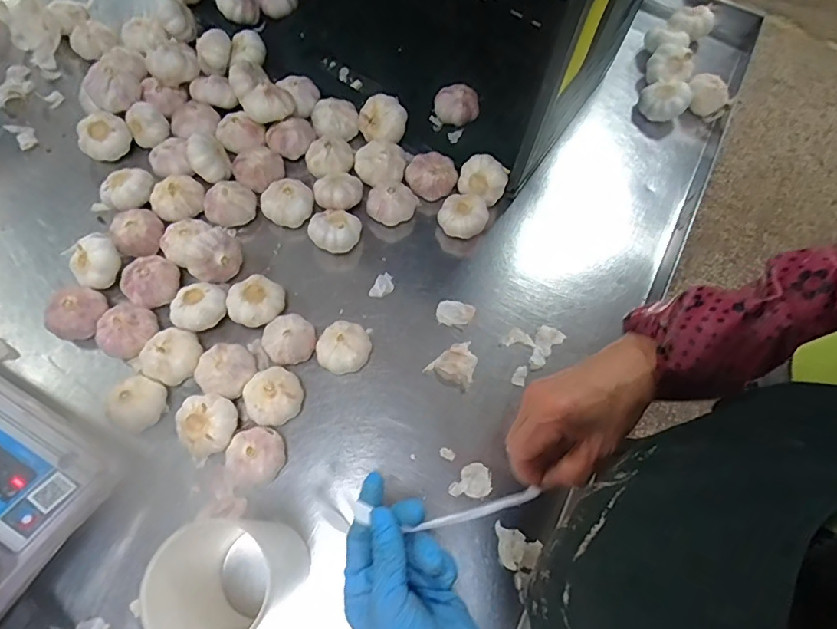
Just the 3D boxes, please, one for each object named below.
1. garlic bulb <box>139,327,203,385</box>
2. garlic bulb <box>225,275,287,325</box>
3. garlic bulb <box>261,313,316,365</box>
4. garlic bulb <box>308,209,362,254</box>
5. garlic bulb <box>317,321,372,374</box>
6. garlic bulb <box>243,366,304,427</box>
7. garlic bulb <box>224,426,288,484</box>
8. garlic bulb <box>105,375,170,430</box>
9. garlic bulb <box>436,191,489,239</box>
[{"bbox_3d":[-0.253,0.046,0.526,0.052,0.038,0.057,1,67,-3],"label":"garlic bulb"},{"bbox_3d":[-0.176,-0.012,0.550,0.062,0.039,0.056,-34,73,-16],"label":"garlic bulb"},{"bbox_3d":[-0.138,0.027,0.538,0.052,0.039,0.053,1,67,-3],"label":"garlic bulb"},{"bbox_3d":[-0.097,-0.093,0.592,0.056,0.048,0.045,2,67,-3],"label":"garlic bulb"},{"bbox_3d":[-0.079,0.037,0.537,0.057,0.037,0.053,1,67,-3],"label":"garlic bulb"},{"bbox_3d":[-0.146,0.083,0.509,0.054,0.035,0.057,1,67,-3],"label":"garlic bulb"},{"bbox_3d":[-0.157,0.135,0.488,0.053,0.038,0.050,1,67,-3],"label":"garlic bulb"},{"bbox_3d":[-0.277,0.089,0.504,0.048,0.037,0.050,1,67,-3],"label":"garlic bulb"},{"bbox_3d":[0.054,-0.118,0.620,0.058,0.044,0.056,1,67,-3],"label":"garlic bulb"}]

